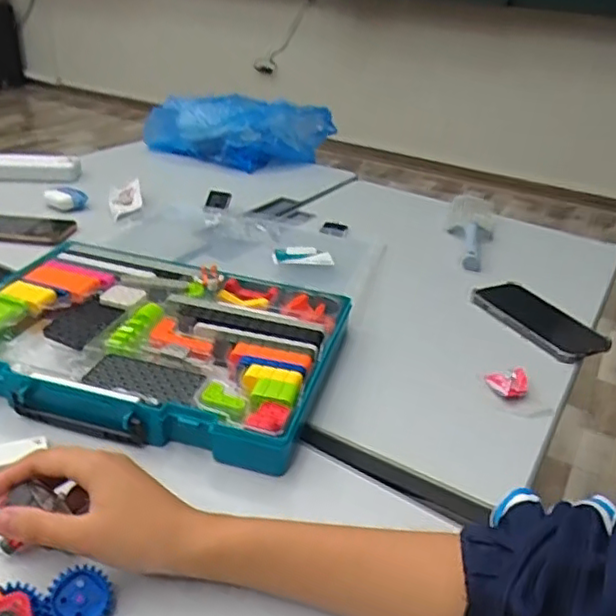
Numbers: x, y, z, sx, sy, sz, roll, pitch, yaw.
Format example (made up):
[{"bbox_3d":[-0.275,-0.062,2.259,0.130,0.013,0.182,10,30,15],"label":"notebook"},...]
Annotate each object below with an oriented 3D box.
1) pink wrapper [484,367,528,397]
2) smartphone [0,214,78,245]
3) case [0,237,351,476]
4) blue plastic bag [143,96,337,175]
[{"bbox_3d":[0.201,0.074,0.635,0.039,0.021,0.034,18,31,23],"label":"pink wrapper"},{"bbox_3d":[-0.409,-0.113,0.875,0.156,0.008,0.085,6,29,3],"label":"smartphone"},{"bbox_3d":[-0.158,0.028,0.627,0.356,0.045,0.255,11,31,10],"label":"case"},{"bbox_3d":[-0.131,-0.360,1.264,0.388,0.106,0.191,1,29,-7],"label":"blue plastic bag"}]

